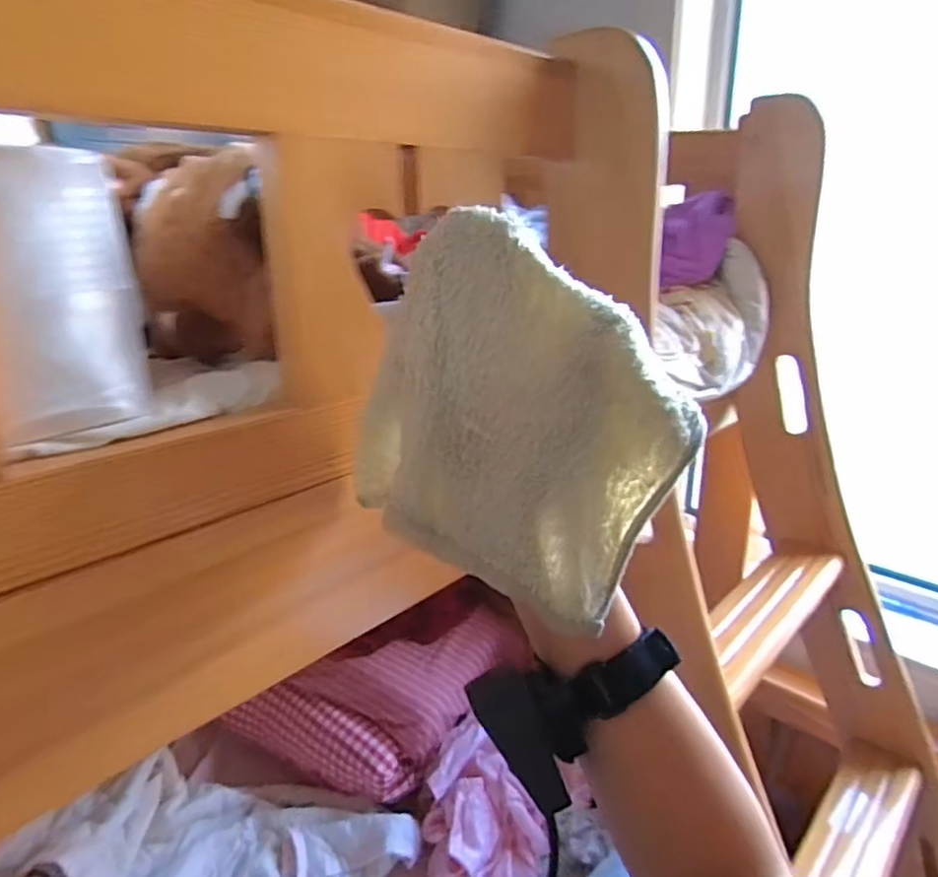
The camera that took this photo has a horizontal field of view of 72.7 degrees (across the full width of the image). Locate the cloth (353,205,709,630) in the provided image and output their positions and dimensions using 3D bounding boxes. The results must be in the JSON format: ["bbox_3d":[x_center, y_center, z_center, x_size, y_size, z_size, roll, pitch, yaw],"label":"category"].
[{"bbox_3d":[0.020,-0.011,0.321,0.166,0.162,0.041,31,15,22],"label":"cloth"}]

